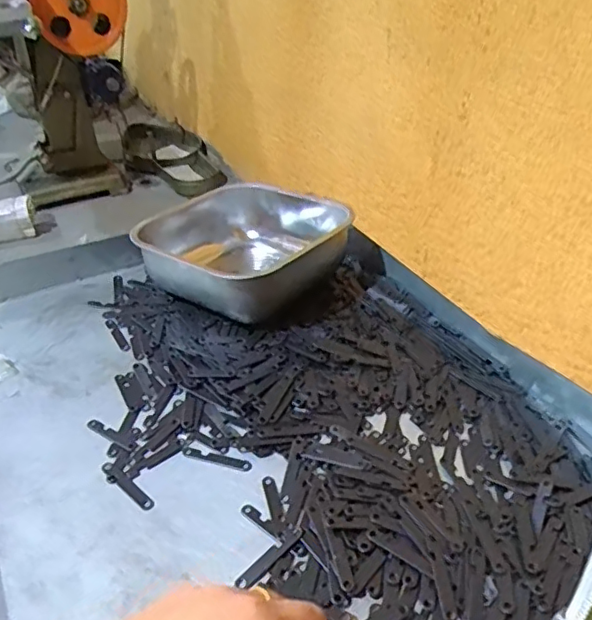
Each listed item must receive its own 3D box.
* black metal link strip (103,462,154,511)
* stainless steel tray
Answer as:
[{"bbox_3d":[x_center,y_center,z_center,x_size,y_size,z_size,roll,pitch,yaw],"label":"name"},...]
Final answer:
[{"bbox_3d":[-0.116,0.121,0.405,0.053,0.004,0.009,27,44,33],"label":"black metal link strip"},{"bbox_3d":[-0.051,-0.065,0.600,0.191,0.069,0.178,26,43,32],"label":"stainless steel tray"}]

